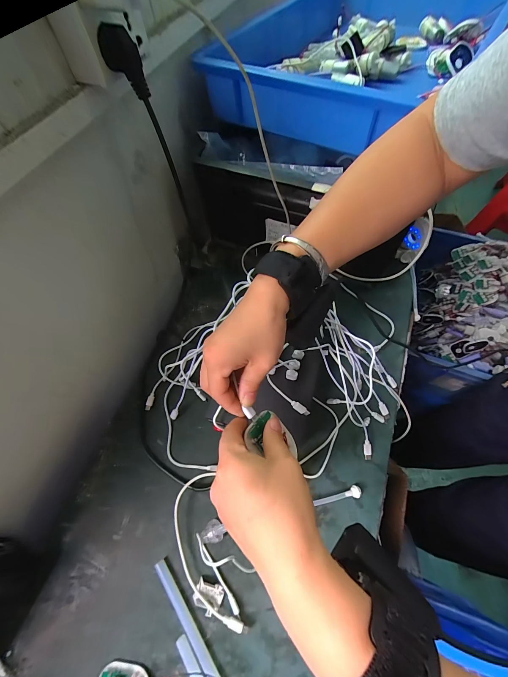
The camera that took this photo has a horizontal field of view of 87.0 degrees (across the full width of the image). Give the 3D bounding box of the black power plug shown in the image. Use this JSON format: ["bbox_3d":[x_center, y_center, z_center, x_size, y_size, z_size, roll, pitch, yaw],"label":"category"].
[{"bbox_3d":[-0.129,-0.273,0.265,0.033,0.053,0.020,-19,65,-6],"label":"black power plug"}]

